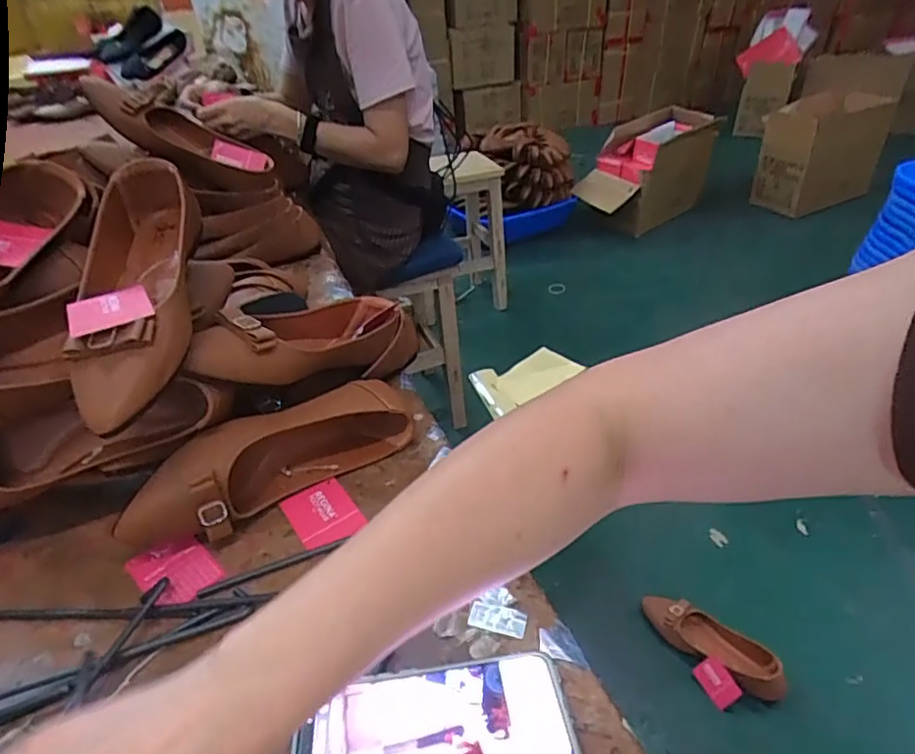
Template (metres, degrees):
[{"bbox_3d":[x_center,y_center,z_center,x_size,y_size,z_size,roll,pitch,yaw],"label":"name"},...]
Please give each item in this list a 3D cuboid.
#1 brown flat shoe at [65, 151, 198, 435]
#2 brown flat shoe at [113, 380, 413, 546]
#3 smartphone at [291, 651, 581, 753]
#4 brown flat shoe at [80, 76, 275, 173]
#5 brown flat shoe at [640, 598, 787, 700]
[{"bbox_3d":[-0.250,-0.067,0.457,0.096,0.069,0.241,-10,53,-8],"label":"brown flat shoe"},{"bbox_3d":[-0.160,0.072,0.528,0.261,0.082,0.062,-28,43,-29],"label":"brown flat shoe"},{"bbox_3d":[-0.014,0.213,0.358,0.162,0.019,0.081,-7,37,-5],"label":"smartphone"},{"bbox_3d":[-0.362,-0.325,0.785,0.223,0.066,0.045,17,26,-28],"label":"brown flat shoe"},{"bbox_3d":[0.466,0.485,1.101,0.093,0.048,0.262,-31,45,-32],"label":"brown flat shoe"}]

